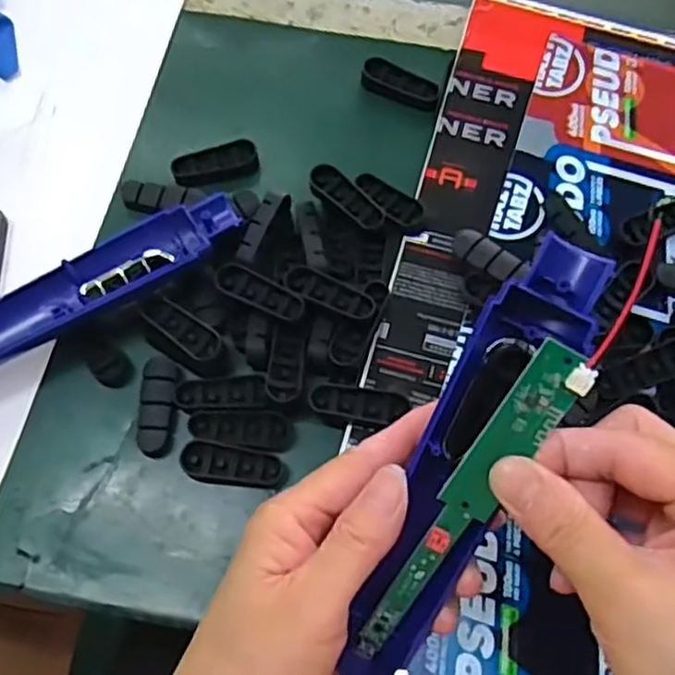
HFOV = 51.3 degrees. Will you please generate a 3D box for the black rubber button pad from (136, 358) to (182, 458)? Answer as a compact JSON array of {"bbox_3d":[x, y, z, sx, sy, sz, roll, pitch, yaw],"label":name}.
[{"bbox_3d":[-0.087,0.034,0.344,0.018,0.008,0.049,0,68,0],"label":"black rubber button pad"}]

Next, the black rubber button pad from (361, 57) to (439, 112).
[{"bbox_3d":[0.037,-0.148,0.414,0.047,0.011,0.015,26,71,10],"label":"black rubber button pad"}]

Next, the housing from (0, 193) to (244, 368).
[{"bbox_3d":[-0.127,-0.024,0.346,0.172,0.024,0.036,-30,71,-11],"label":"housing"}]

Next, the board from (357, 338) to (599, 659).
[{"bbox_3d":[0.043,0.062,0.246,0.019,0.007,0.137,33,111,13],"label":"board"}]

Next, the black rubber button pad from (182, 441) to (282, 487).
[{"bbox_3d":[-0.050,0.061,0.333,0.046,0.006,0.017,9,69,4],"label":"black rubber button pad"}]

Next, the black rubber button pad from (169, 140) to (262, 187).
[{"bbox_3d":[-0.068,-0.098,0.397,0.048,0.014,0.017,-16,69,-6],"label":"black rubber button pad"}]

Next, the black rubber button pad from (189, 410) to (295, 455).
[{"bbox_3d":[-0.046,0.045,0.341,0.049,0.007,0.020,8,69,3],"label":"black rubber button pad"}]

